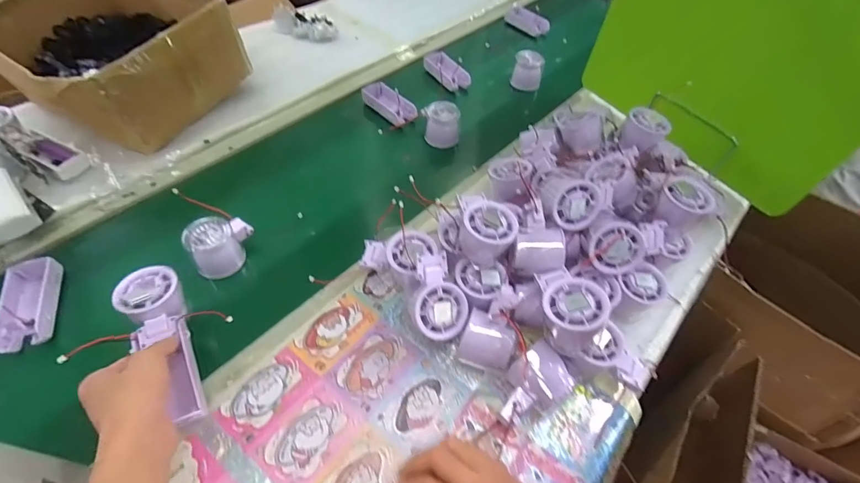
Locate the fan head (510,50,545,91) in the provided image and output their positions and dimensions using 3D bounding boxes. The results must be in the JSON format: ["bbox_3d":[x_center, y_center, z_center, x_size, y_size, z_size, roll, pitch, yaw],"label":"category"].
[{"bbox_3d":[0.191,-0.341,0.806,0.063,0.065,0.061,11,52,5],"label":"fan head"}]

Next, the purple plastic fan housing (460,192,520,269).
[{"bbox_3d":[0.061,-0.019,0.457,0.059,0.054,0.079,-2,52,-5],"label":"purple plastic fan housing"}]

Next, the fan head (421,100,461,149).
[{"bbox_3d":[0.018,-0.197,0.692,0.063,0.057,0.057,2,52,-2],"label":"fan head"}]

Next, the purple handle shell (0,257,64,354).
[{"bbox_3d":[-0.454,0.065,0.458,0.050,0.025,0.114,-17,55,-16],"label":"purple handle shell"}]

